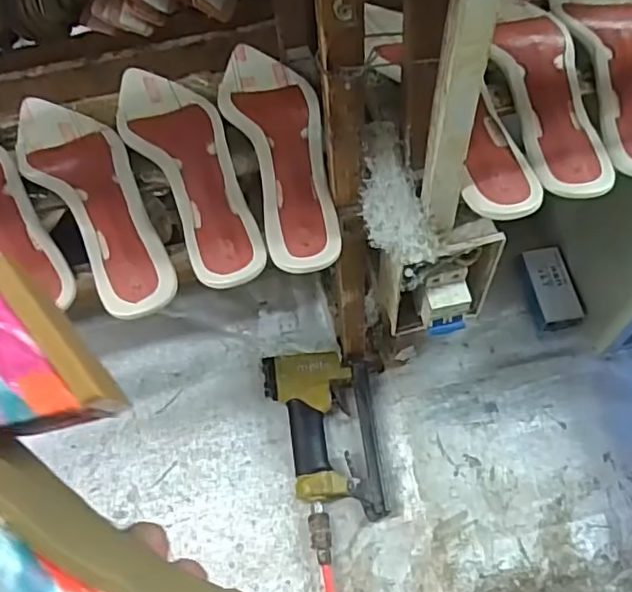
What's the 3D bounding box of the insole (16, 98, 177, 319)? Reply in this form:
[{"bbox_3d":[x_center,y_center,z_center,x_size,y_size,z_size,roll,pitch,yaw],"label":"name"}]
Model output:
[{"bbox_3d":[-0.190,-0.089,0.511,0.076,0.017,0.264,-29,65,-12],"label":"insole"}]

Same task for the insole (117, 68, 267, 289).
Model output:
[{"bbox_3d":[-0.112,-0.117,0.523,0.073,0.018,0.261,-24,64,-10],"label":"insole"}]

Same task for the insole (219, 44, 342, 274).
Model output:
[{"bbox_3d":[-0.031,-0.135,0.530,0.077,0.019,0.260,-17,63,-6],"label":"insole"}]

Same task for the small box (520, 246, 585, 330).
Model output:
[{"bbox_3d":[0.299,-0.009,0.778,0.055,0.032,0.107,-10,62,-3],"label":"small box"}]

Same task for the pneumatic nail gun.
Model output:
[{"bbox_3d":[0.008,0.162,0.708,0.127,0.037,0.193,-7,62,-1],"label":"pneumatic nail gun"}]

